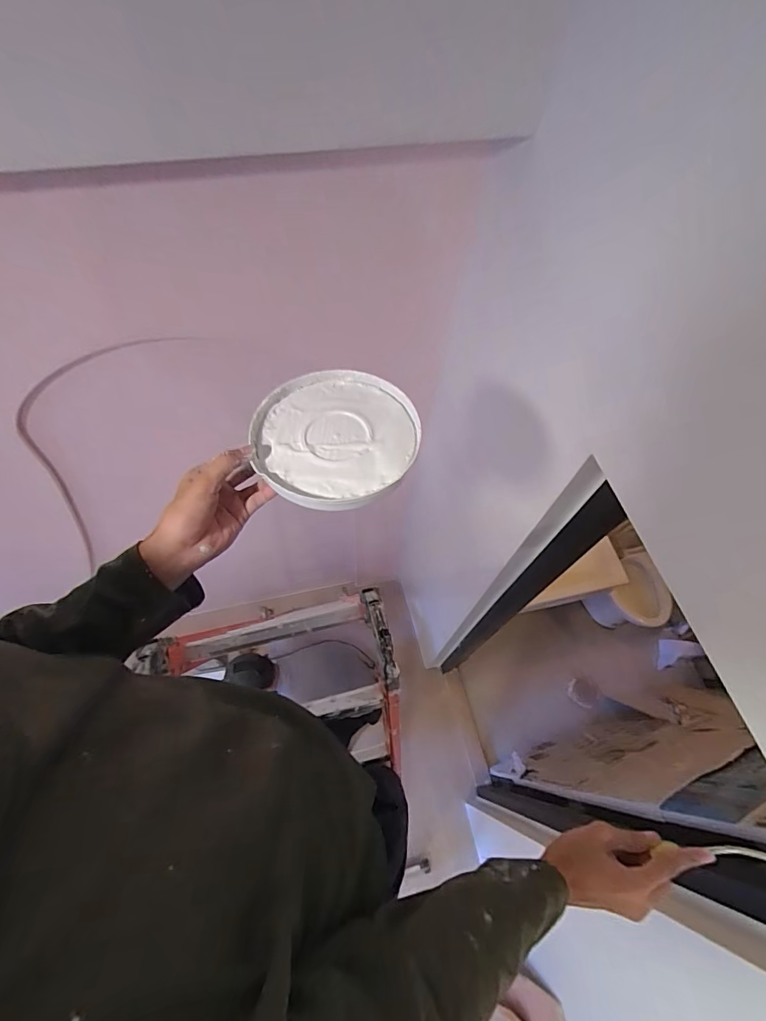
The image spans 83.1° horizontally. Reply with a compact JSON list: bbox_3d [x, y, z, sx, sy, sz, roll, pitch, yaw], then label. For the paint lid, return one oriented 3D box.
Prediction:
[{"bbox_3d":[-0.049,-0.078,0.449,0.166,0.015,0.171,1,60,-1],"label":"paint lid"}]

